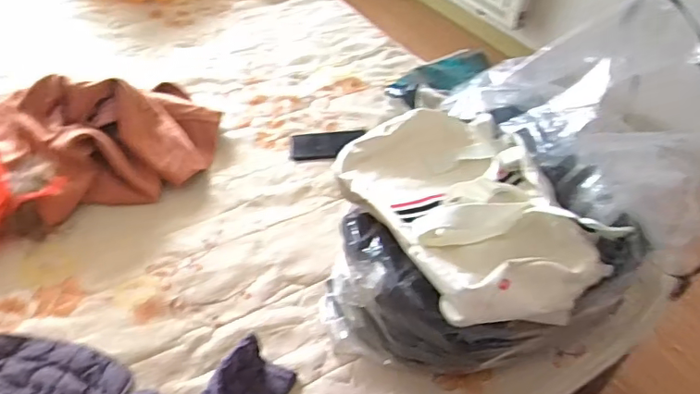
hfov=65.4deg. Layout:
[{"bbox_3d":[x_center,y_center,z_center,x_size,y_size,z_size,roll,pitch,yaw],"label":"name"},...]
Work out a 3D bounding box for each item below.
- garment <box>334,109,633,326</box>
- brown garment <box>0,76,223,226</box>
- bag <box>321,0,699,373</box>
[{"bbox_3d":[0.143,0.009,0.680,0.214,0.078,0.339,-18,47,-22],"label":"garment"},{"bbox_3d":[-0.476,-0.124,1.036,0.421,0.146,0.340,-19,47,-22],"label":"brown garment"},{"bbox_3d":[0.226,-0.017,0.728,0.468,0.379,0.383,-26,50,-28],"label":"bag"}]

